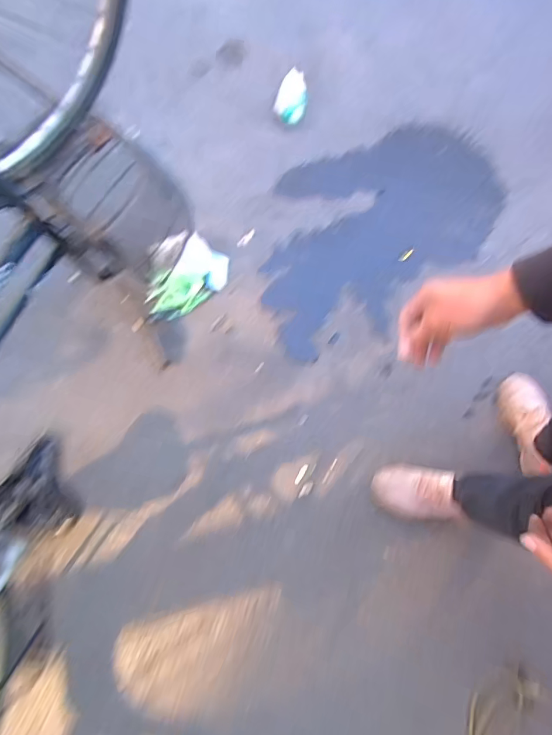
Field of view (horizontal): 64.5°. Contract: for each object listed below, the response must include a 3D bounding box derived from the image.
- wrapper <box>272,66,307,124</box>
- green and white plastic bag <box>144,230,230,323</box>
[{"bbox_3d":[0.055,-0.825,1.327,0.094,0.033,0.152,24,97,1],"label":"wrapper"},{"bbox_3d":[-0.263,-0.253,1.188,0.244,0.055,0.193,-39,81,-9],"label":"green and white plastic bag"}]

